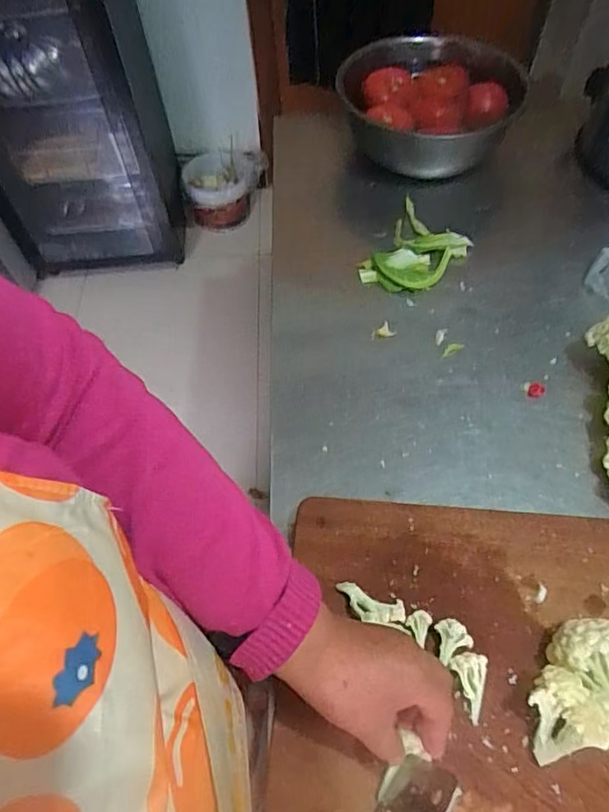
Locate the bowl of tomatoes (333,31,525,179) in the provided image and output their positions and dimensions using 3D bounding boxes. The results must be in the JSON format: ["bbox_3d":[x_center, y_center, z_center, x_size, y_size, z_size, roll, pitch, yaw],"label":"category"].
[{"bbox_3d":[0.206,-0.468,0.842,0.251,0.109,0.243,-1,58,2],"label":"bowl of tomatoes"}]

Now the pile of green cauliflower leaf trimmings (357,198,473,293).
[{"bbox_3d":[0.149,-0.216,0.739,0.111,0.040,0.148,32,65,21],"label":"pile of green cauliflower leaf trimmings"}]

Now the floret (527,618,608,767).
[{"bbox_3d":[0.208,0.214,0.418,0.073,0.058,0.090,-4,58,1],"label":"floret"}]

